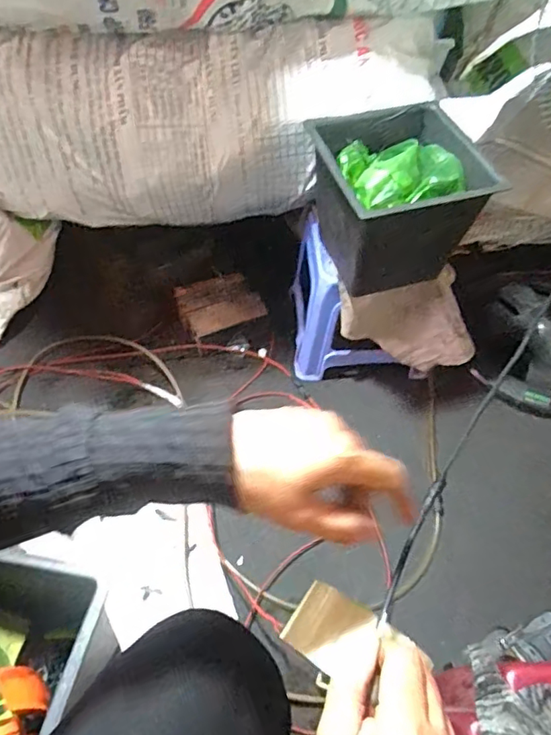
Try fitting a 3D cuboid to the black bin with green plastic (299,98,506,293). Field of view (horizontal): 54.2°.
[{"bbox_3d":[0.201,-0.269,0.903,0.264,0.211,0.251,-9,55,-11],"label":"black bin with green plastic"}]

